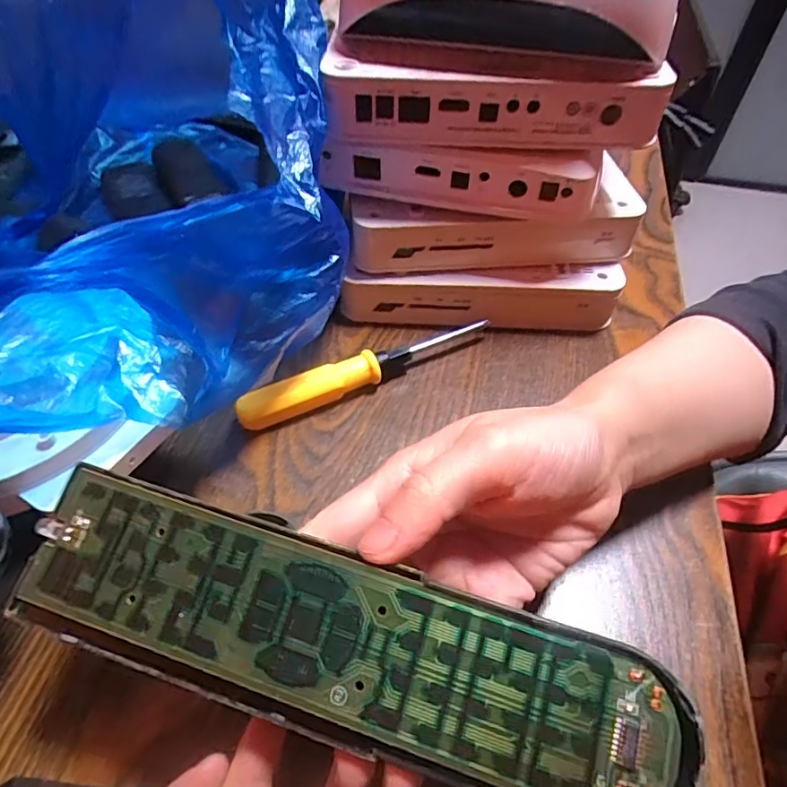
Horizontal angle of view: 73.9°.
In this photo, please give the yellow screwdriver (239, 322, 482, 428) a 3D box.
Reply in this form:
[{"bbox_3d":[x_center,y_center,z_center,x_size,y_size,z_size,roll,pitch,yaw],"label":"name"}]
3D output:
[{"bbox_3d":[-0.015,-0.013,0.305,0.153,0.019,0.020,-21,56,-19],"label":"yellow screwdriver"}]

